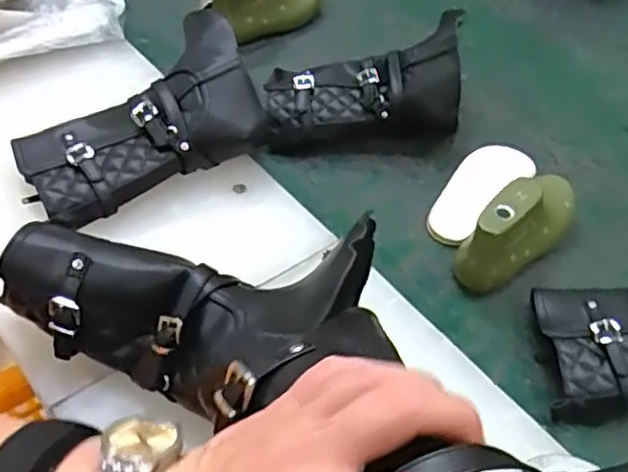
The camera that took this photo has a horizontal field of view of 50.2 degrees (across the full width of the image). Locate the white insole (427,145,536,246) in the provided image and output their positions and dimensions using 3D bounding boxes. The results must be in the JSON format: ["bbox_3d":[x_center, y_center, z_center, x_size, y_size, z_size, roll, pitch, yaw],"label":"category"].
[{"bbox_3d":[0.154,-0.044,0.636,0.054,0.016,0.148,36,55,22],"label":"white insole"}]

